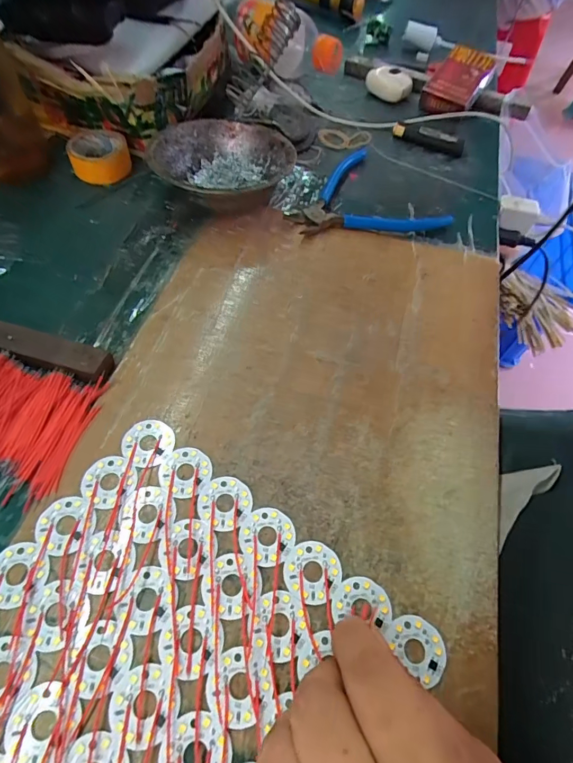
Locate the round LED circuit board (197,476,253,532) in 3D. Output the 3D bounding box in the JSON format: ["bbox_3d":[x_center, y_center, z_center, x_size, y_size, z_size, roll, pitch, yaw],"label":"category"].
[{"bbox_3d":[-0.035,0.069,0.240,0.030,0.004,0.030,2,58,-3],"label":"round LED circuit board"}]

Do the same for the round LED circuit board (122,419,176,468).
[{"bbox_3d":[-0.085,0.037,0.257,0.031,0.004,0.029,2,58,-3],"label":"round LED circuit board"}]

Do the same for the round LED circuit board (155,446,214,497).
[{"bbox_3d":[-0.061,0.053,0.248,0.030,0.004,0.030,2,58,-3],"label":"round LED circuit board"}]

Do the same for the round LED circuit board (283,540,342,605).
[{"bbox_3d":[0.014,0.101,0.224,0.030,0.004,0.031,2,58,-3],"label":"round LED circuit board"}]

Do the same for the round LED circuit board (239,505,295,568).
[{"bbox_3d":[-0.011,0.085,0.232,0.030,0.004,0.030,13,58,4],"label":"round LED circuit board"}]

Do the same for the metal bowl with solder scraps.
[{"bbox_3d":[-0.057,-0.192,0.381,0.126,0.042,0.128,-3,58,-6],"label":"metal bowl with solder scraps"}]

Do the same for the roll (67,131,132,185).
[{"bbox_3d":[-0.176,-0.212,0.397,0.053,0.026,0.053,-16,60,-13],"label":"roll"}]

